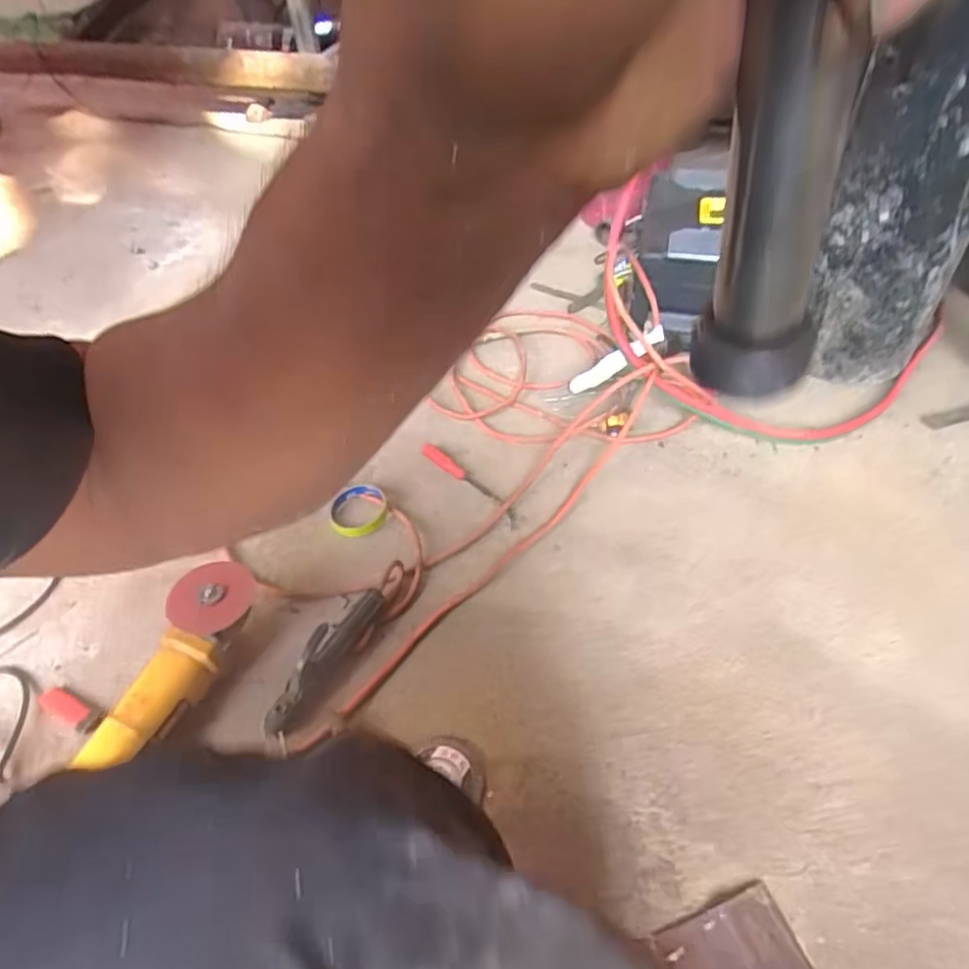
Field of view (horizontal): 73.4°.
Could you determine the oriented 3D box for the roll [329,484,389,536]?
[{"bbox_3d":[-0.183,0.038,0.949,0.081,0.023,0.080,-1,42,1],"label":"roll"}]

